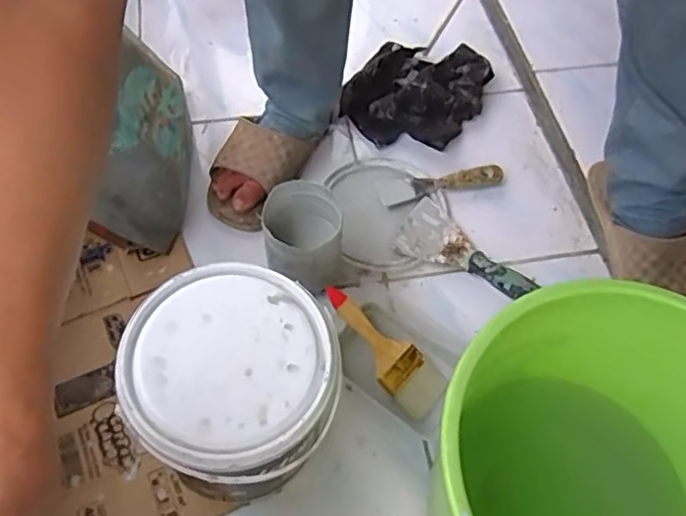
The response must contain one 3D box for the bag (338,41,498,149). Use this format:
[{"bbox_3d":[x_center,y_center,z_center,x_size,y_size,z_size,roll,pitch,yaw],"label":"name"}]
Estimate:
[{"bbox_3d":[0.114,-0.255,0.911,0.188,0.043,0.238,24,63,12],"label":"bag"}]

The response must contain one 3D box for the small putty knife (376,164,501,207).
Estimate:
[{"bbox_3d":[0.135,-0.104,0.832,0.173,0.023,0.047,-12,62,-8],"label":"small putty knife"}]

